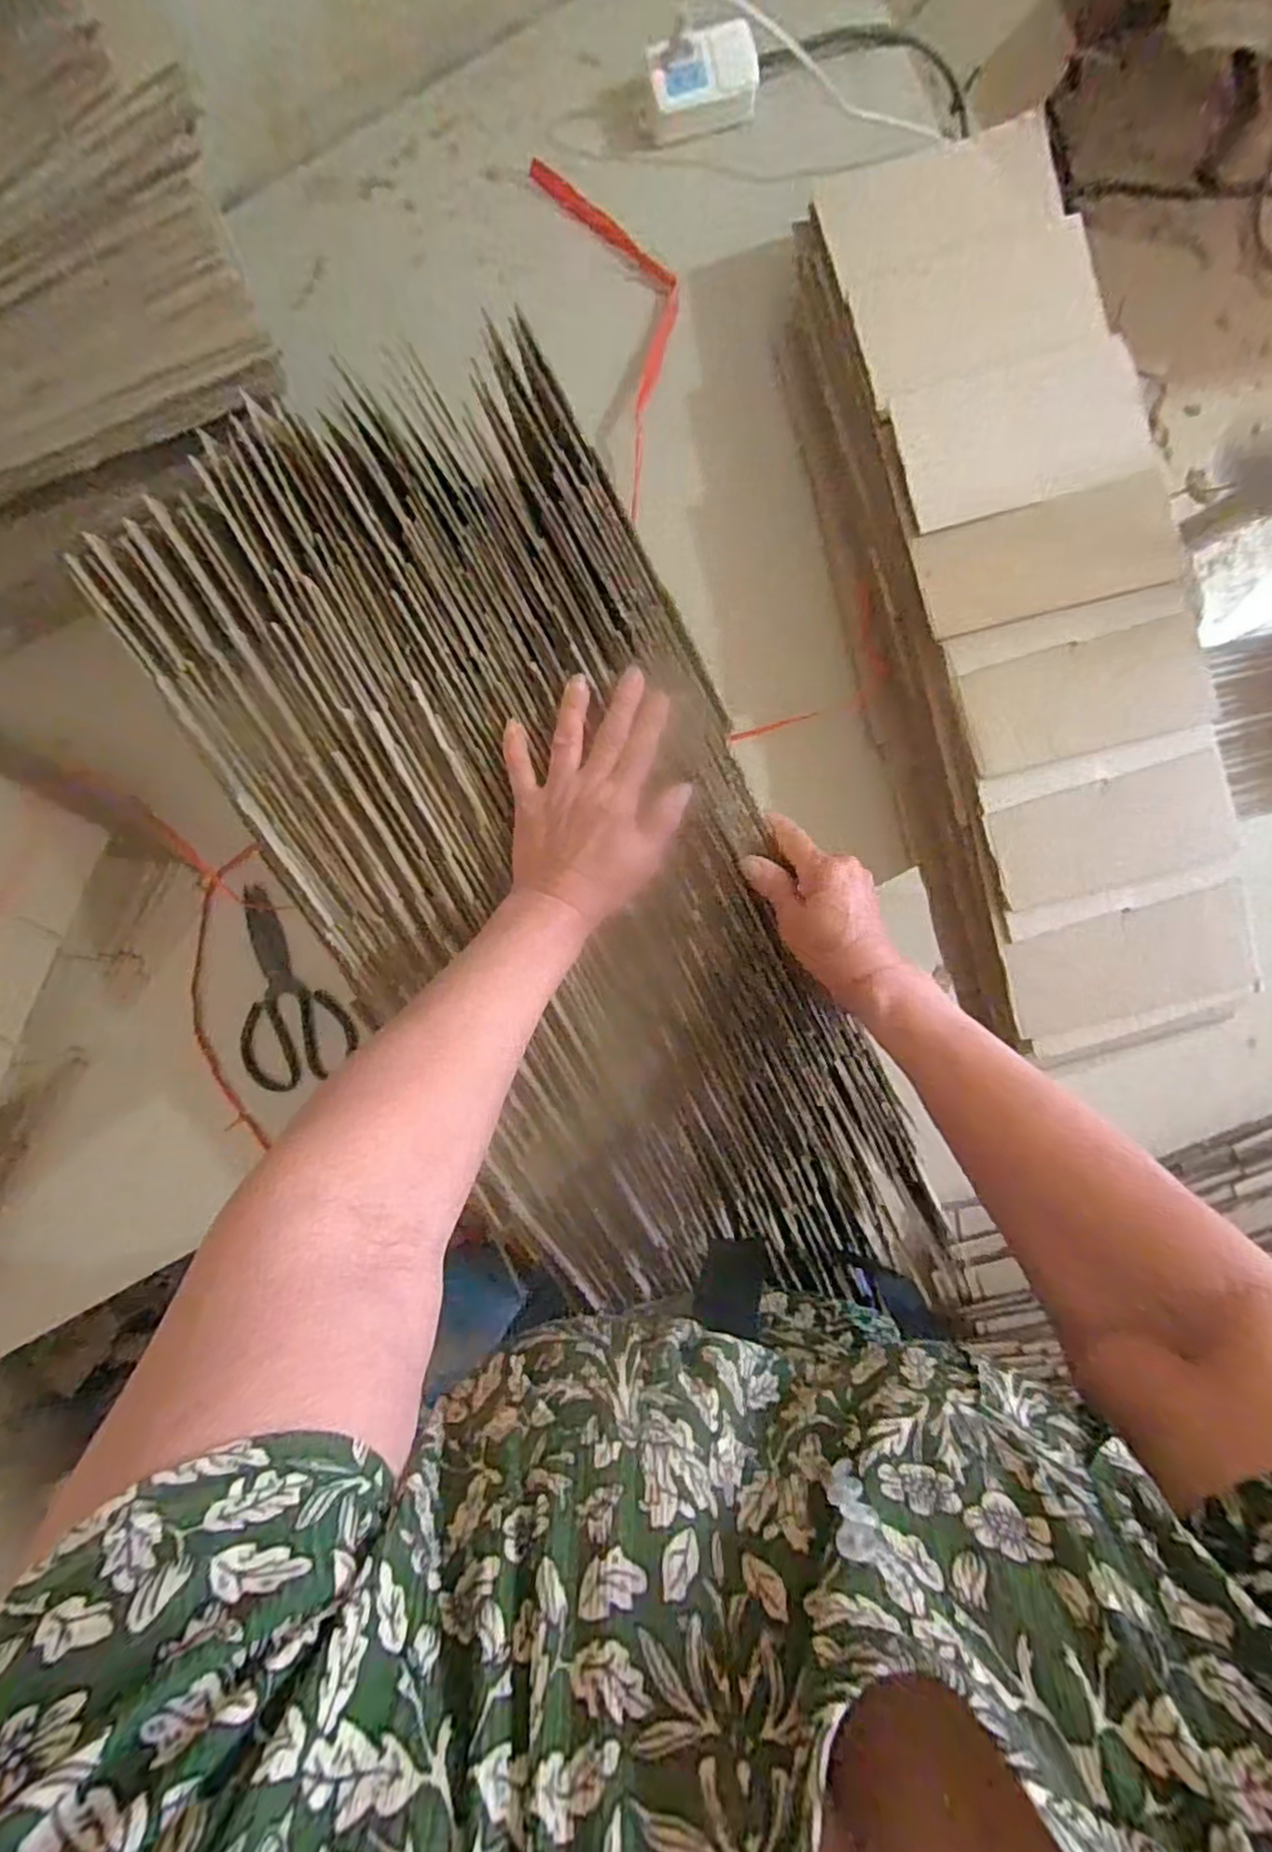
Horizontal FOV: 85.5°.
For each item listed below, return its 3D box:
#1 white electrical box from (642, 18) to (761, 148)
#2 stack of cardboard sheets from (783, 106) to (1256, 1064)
[{"bbox_3d":[0.057,-0.690,0.564,0.086,0.028,0.054,-8,98,2],"label":"white electrical box"},{"bbox_3d":[0.321,-0.243,0.571,0.223,0.083,0.714,-17,98,3],"label":"stack of cardboard sheets"}]

